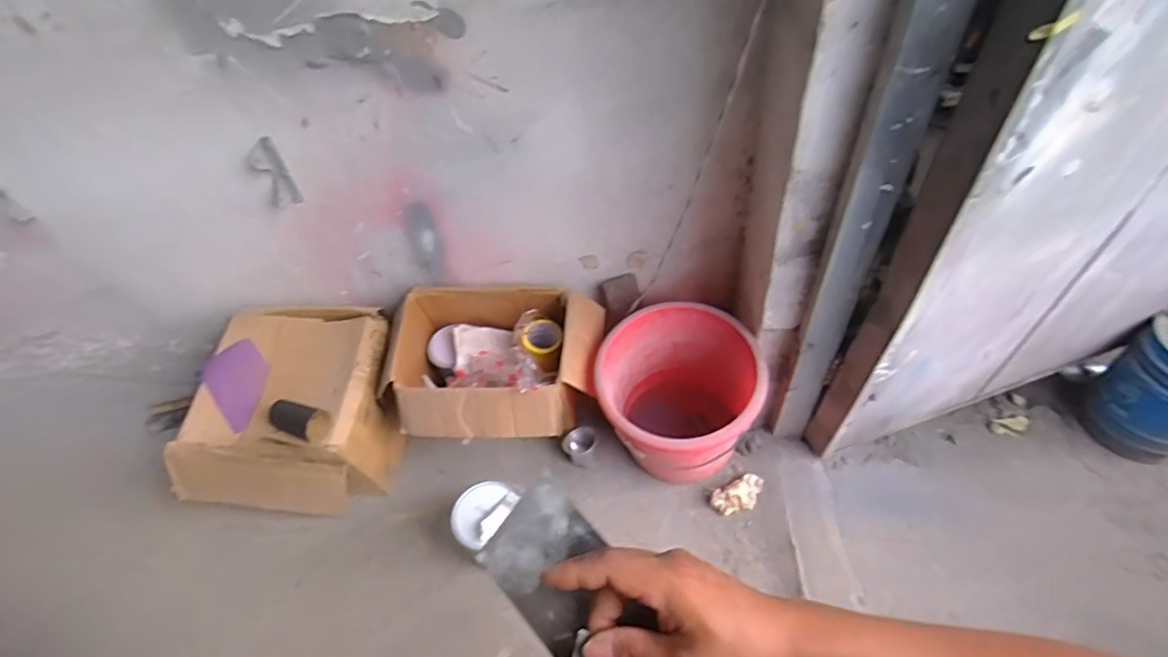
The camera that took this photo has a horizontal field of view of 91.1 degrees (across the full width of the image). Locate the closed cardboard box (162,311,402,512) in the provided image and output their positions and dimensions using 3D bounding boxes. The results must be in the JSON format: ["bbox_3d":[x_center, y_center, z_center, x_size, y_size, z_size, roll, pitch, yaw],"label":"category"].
[{"bbox_3d":[-0.708,0.202,1.447,0.442,0.284,0.424,-4,50,3],"label":"closed cardboard box"}]

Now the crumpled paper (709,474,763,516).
[{"bbox_3d":[0.380,0.406,1.398,0.139,0.025,0.069,-25,52,-14],"label":"crumpled paper"}]

